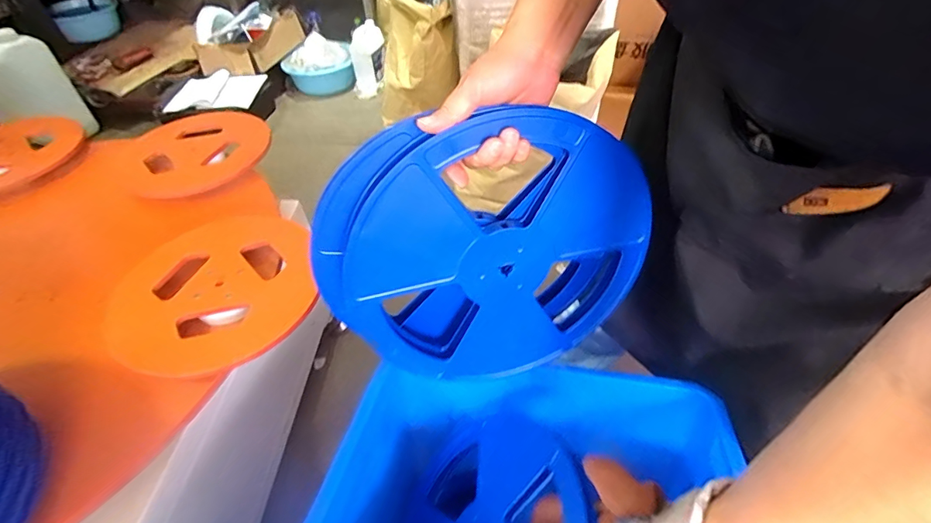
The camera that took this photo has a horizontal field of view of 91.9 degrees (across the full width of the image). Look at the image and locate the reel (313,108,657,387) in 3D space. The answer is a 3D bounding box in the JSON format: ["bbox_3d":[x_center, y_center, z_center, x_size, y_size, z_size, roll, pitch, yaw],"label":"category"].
[{"bbox_3d":[0.028,0.004,0.469,0.328,0.301,0.073,-10,46,-6],"label":"reel"}]

